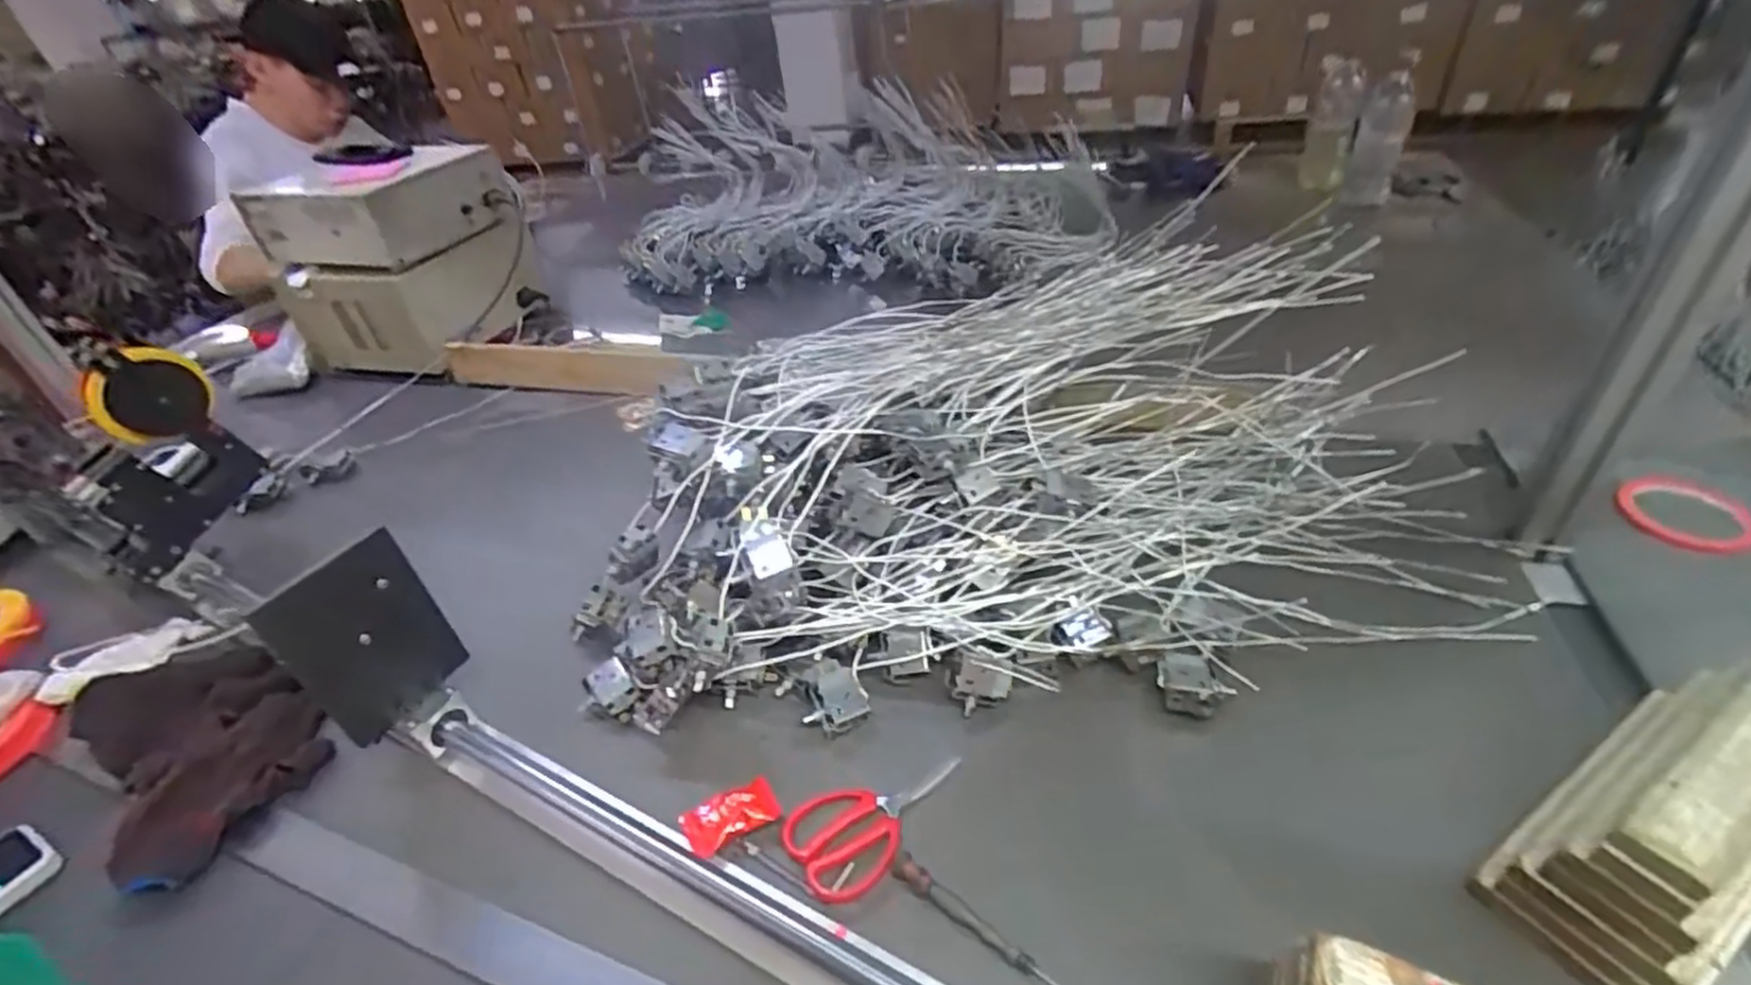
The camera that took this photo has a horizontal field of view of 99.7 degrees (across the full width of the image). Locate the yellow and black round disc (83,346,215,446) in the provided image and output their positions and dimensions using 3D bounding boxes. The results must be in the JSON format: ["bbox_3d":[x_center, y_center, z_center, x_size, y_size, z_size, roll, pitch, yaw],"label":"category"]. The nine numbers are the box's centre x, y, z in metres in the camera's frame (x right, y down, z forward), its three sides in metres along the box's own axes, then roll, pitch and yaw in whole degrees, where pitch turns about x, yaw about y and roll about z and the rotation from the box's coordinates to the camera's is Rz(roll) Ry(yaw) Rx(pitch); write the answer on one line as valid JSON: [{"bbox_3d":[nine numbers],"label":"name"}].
[{"bbox_3d":[-0.740,-0.101,0.752,0.033,0.082,0.099,26,49,36],"label":"yellow and black round disc"}]

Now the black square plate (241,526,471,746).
[{"bbox_3d":[-0.383,0.113,0.561,0.008,0.145,0.097,21,46,37],"label":"black square plate"}]

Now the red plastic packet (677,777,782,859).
[{"bbox_3d":[-0.107,0.238,0.542,0.066,0.019,0.041,-24,41,-20],"label":"red plastic packet"}]

